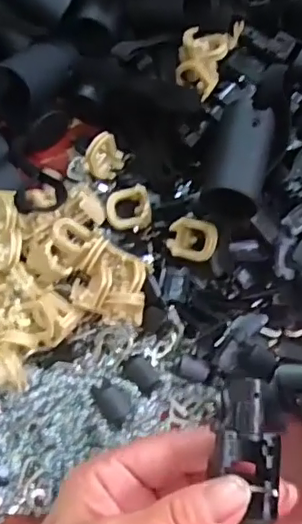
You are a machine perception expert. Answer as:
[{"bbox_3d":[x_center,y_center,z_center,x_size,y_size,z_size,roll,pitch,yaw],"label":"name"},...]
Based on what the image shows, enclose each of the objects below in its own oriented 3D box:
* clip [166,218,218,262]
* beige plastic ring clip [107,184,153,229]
[{"bbox_3d":[0.023,-0.013,0.319,0.026,0.011,0.021,15,68,8],"label":"clip"},{"bbox_3d":[-0.012,-0.031,0.322,0.025,0.014,0.021,-9,67,-2],"label":"beige plastic ring clip"}]

